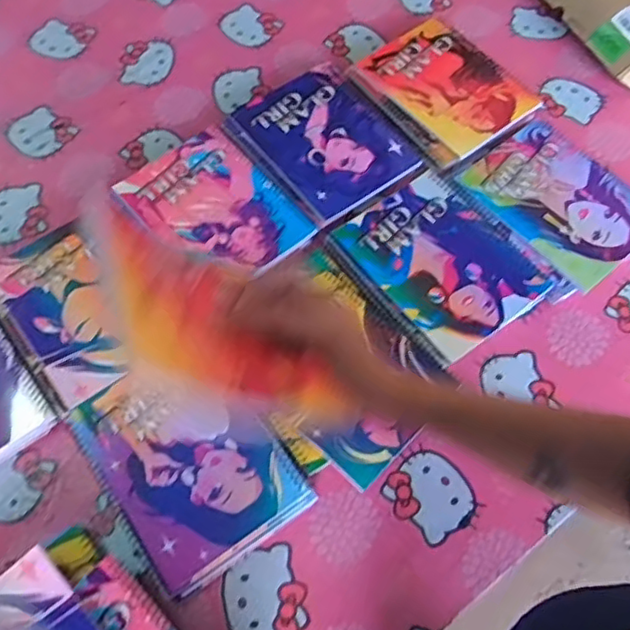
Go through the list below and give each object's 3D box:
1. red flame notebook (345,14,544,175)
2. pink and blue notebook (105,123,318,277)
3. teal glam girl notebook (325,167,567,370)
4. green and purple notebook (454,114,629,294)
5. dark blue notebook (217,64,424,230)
[{"bbox_3d":[0.163,-0.290,0.805,0.170,0.017,0.202,-35,68,-15],"label":"red flame notebook"},{"bbox_3d":[-0.112,-0.124,0.712,0.149,0.017,0.201,-38,71,-18],"label":"pink and blue notebook"},{"bbox_3d":[0.137,-0.063,0.690,0.172,0.010,0.198,-37,69,-16],"label":"teal glam girl notebook"},{"bbox_3d":[0.284,-0.136,0.729,0.157,0.011,0.198,-37,70,-18],"label":"green and purple notebook"},{"bbox_3d":[0.009,-0.211,0.767,0.163,0.024,0.199,-36,68,-16],"label":"dark blue notebook"}]

